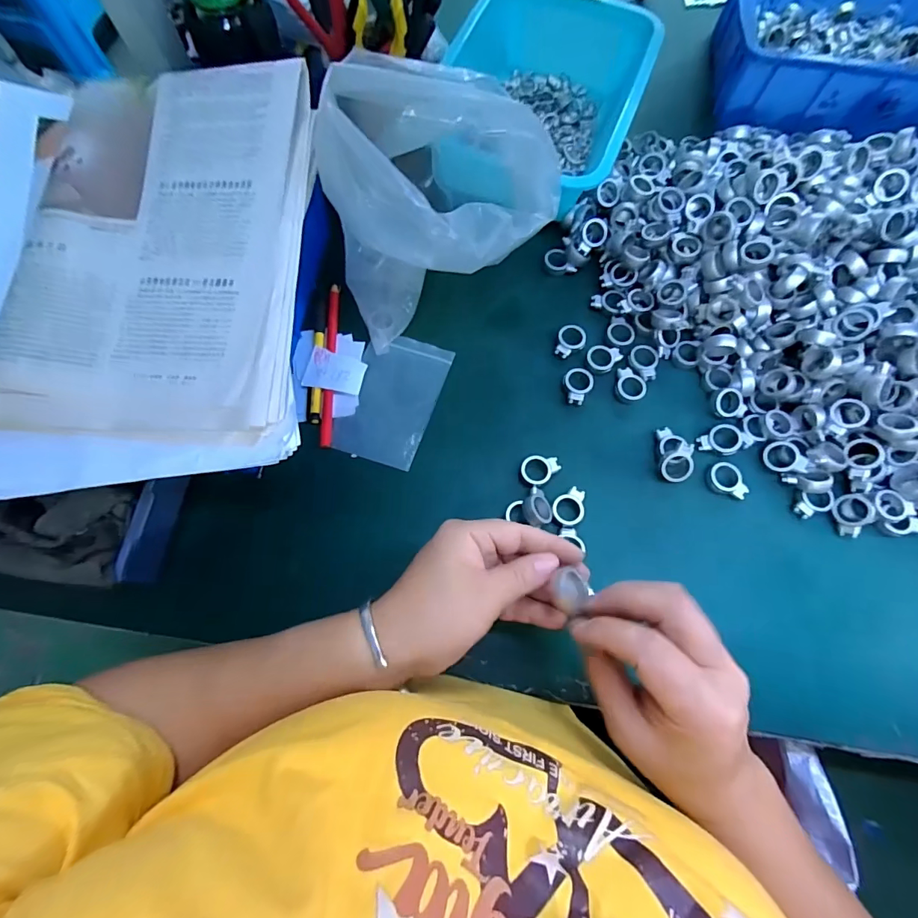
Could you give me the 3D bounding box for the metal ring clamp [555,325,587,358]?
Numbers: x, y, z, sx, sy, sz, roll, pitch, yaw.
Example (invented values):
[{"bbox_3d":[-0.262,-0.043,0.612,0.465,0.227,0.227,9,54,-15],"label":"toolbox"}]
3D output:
[{"bbox_3d":[0.105,-0.111,0.422,0.026,0.004,0.033,25,75,7],"label":"metal ring clamp"}]

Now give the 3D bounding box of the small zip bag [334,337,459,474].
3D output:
[{"bbox_3d":[-0.061,-0.056,0.410,0.077,0.005,0.123,18,73,4],"label":"small zip bag"}]

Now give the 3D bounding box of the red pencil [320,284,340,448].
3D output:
[{"bbox_3d":[-0.119,-0.090,0.414,0.010,0.005,0.167,-2,73,-1],"label":"red pencil"}]

